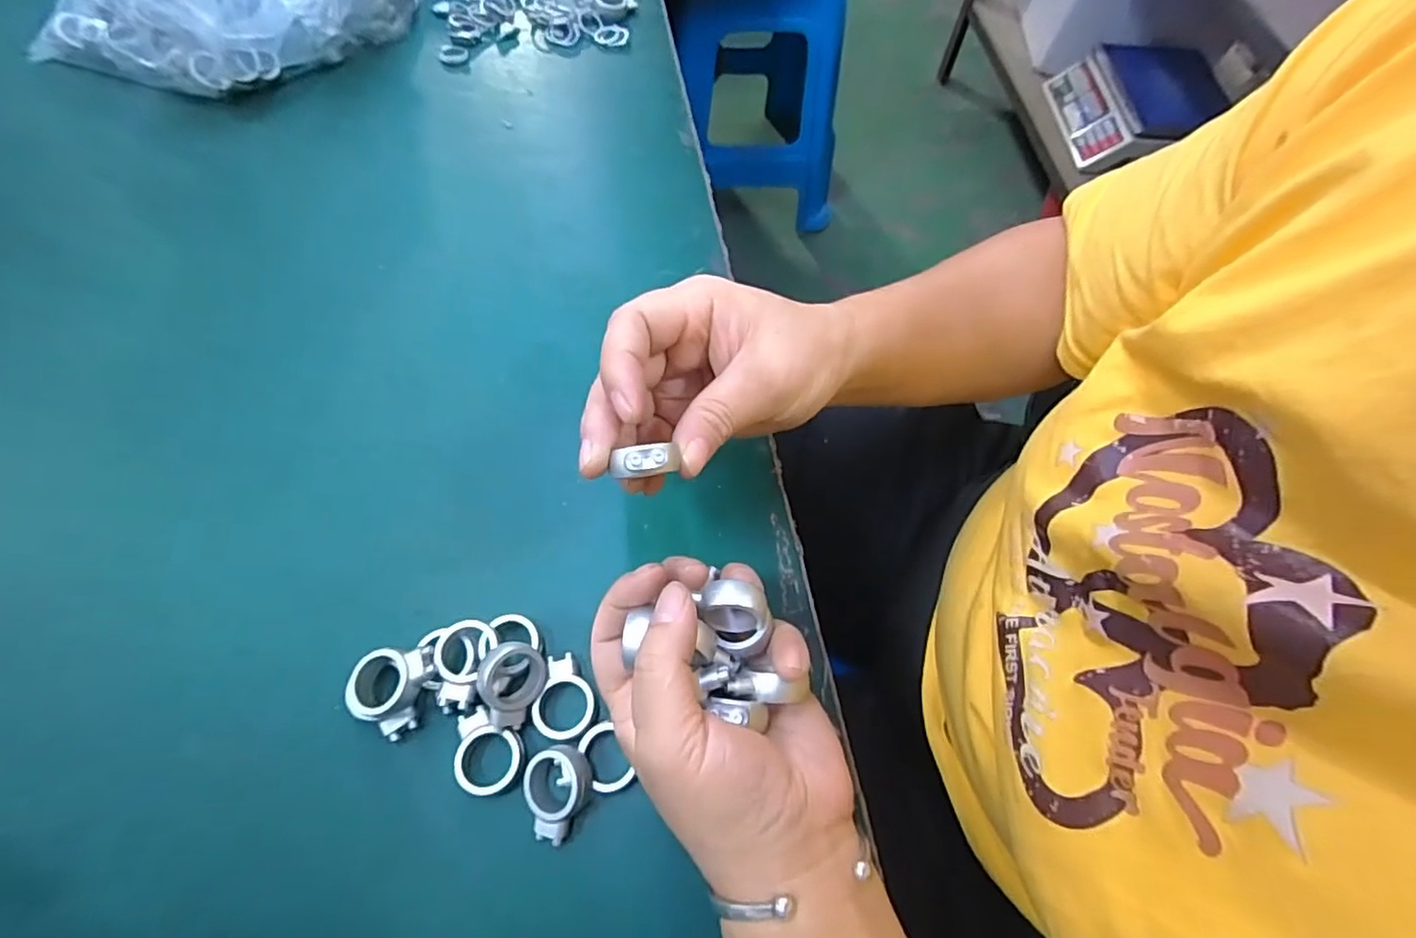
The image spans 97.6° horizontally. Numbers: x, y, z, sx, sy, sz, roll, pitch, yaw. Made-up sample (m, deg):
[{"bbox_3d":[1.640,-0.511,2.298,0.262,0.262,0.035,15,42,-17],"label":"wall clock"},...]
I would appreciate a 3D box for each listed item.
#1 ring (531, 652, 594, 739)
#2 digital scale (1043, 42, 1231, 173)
[{"bbox_3d":[-0.060,0.095,0.261,0.024,0.009,0.033,2,63,-3],"label":"ring"},{"bbox_3d":[0.828,-0.710,1.206,0.231,0.120,0.247,-4,64,-5],"label":"digital scale"}]

